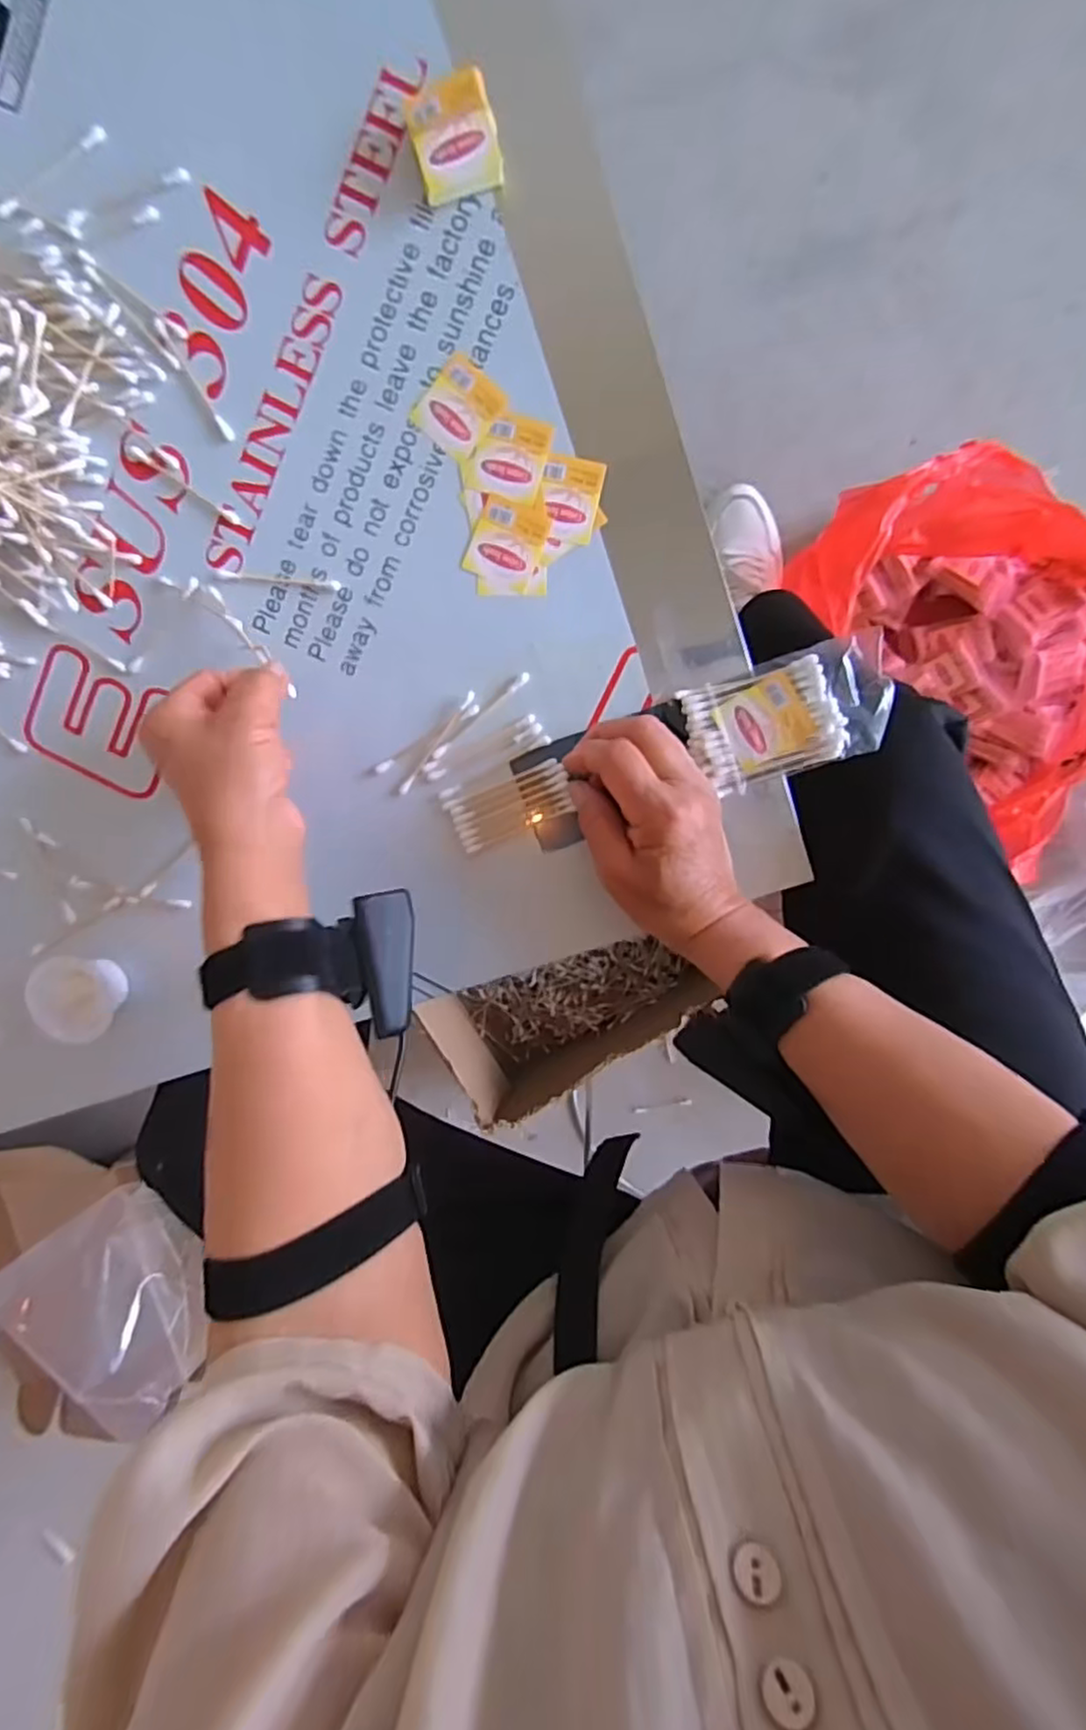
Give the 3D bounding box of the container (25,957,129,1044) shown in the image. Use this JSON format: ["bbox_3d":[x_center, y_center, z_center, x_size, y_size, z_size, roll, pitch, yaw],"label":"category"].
[{"bbox_3d":[-0.288,0.082,0.438,0.047,0.028,0.053,-16,96,6],"label":"container"}]

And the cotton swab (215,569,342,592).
[{"bbox_3d":[-0.154,-0.165,0.407,0.072,0.004,0.006,7,98,3],"label":"cotton swab"}]

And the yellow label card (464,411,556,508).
[{"bbox_3d":[-0.018,-0.224,0.384,0.042,0.004,0.041,15,99,2],"label":"yellow label card"}]

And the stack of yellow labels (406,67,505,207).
[{"bbox_3d":[-0.044,-0.370,0.356,0.041,0.020,0.044,-12,97,6],"label":"stack of yellow labels"}]

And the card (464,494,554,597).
[{"bbox_3d":[-0.021,-0.180,0.391,0.040,0.004,0.043,22,99,1],"label":"card"}]

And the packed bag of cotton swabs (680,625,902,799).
[{"bbox_3d":[0.135,-0.082,0.385,0.104,0.020,0.062,-19,96,7],"label":"packed bag of cotton swabs"}]

